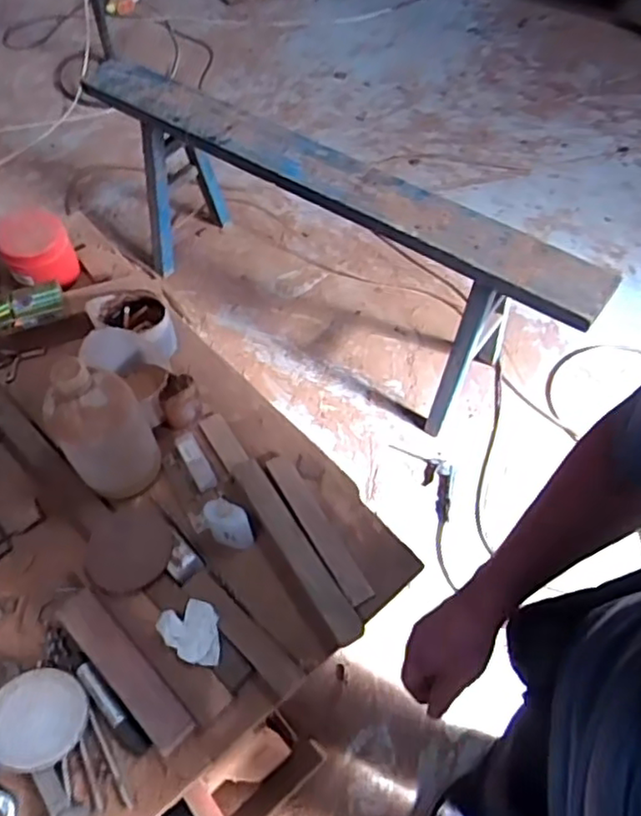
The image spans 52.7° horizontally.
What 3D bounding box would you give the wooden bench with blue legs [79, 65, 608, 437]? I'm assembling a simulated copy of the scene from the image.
[{"bbox_3d":[-0.020,-0.411,1.623,1.349,0.511,0.270,34,63,20],"label":"wooden bench with blue legs"}]

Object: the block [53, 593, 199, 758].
[{"bbox_3d":[-0.202,0.271,0.672,0.188,0.034,0.042,40,66,23],"label":"block"}]

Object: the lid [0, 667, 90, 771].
[{"bbox_3d":[-0.283,0.306,0.643,0.096,0.012,0.090,1,51,-1],"label":"lid"}]

